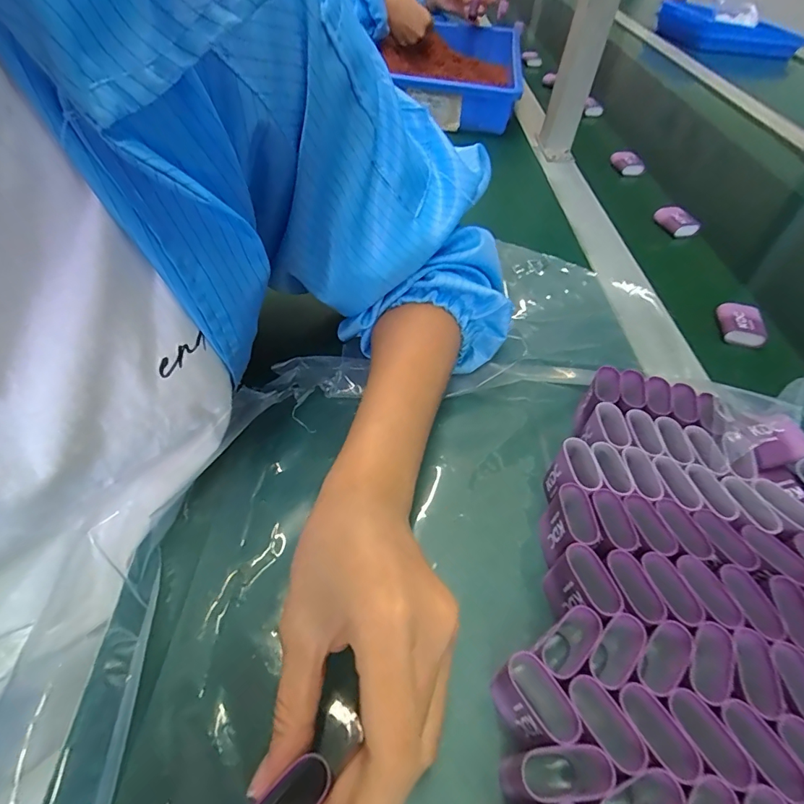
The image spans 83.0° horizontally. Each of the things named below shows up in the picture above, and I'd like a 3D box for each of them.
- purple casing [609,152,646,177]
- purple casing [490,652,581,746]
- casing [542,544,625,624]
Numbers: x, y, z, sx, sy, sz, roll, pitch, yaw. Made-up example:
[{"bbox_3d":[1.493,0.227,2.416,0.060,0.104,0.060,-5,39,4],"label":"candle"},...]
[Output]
[{"bbox_3d":[0.320,-0.342,0.647,0.022,0.027,0.063,-6,51,-11],"label":"purple casing"},{"bbox_3d":[0.055,0.130,0.195,0.017,0.045,0.033,-23,56,-23],"label":"purple casing"},{"bbox_3d":[0.090,0.097,0.230,0.017,0.042,0.034,-14,53,-17],"label":"casing"}]

